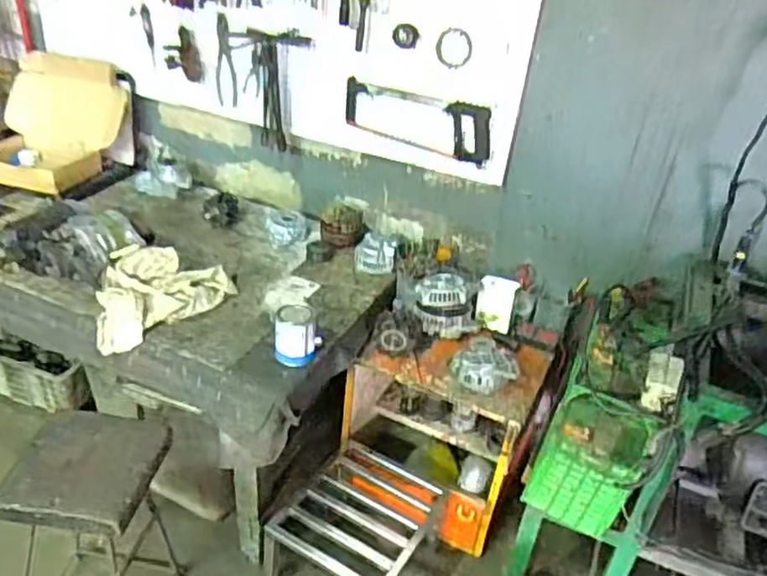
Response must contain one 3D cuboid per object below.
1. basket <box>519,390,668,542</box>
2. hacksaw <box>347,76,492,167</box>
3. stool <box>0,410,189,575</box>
[{"bbox_3d":[0.411,0.339,1.313,0.189,0.223,0.160,22,35,22],"label":"basket"},{"bbox_3d":[0.085,-0.426,1.693,0.389,0.147,0.025,18,34,16],"label":"hacksaw"},{"bbox_3d":[-0.576,0.514,1.336,0.306,0.474,0.278,7,32,2],"label":"stool"}]

